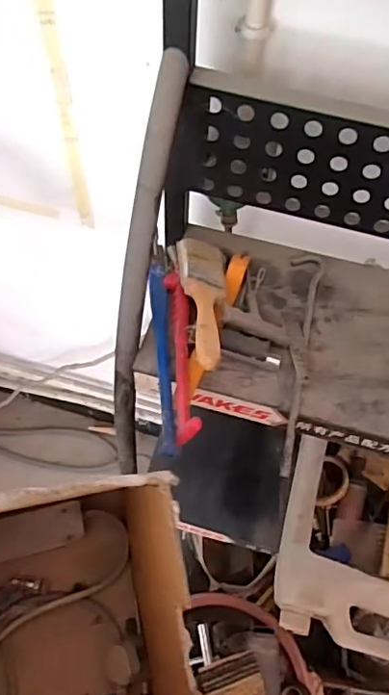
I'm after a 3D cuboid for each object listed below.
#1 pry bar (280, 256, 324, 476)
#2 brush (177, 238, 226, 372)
[{"bbox_3d":[0.115,0.008,0.591,0.035,0.009,0.264,8,59,1],"label":"pry bar"},{"bbox_3d":[0.009,-0.054,0.586,0.053,0.010,0.194,13,45,-13],"label":"brush"}]

